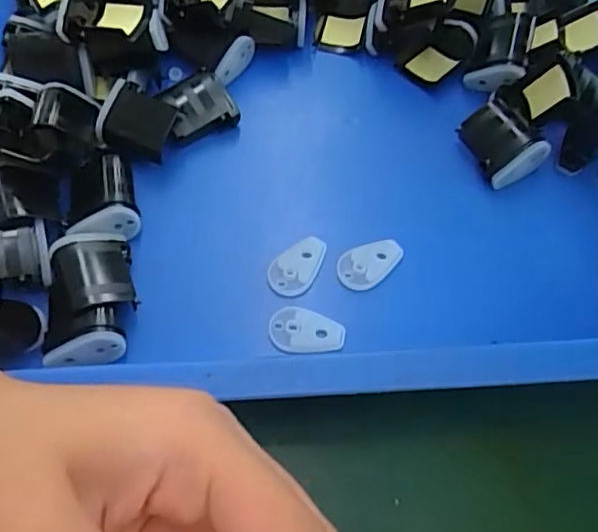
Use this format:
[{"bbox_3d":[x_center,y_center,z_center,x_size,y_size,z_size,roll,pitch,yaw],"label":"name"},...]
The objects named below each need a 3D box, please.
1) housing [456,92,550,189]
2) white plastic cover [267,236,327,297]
[{"bbox_3d":[0.110,-0.068,0.333,0.032,0.023,0.043,-26,66,-16],"label":"housing"},{"bbox_3d":[0.000,0.000,0.304,0.021,0.004,0.035,36,66,16],"label":"white plastic cover"}]

